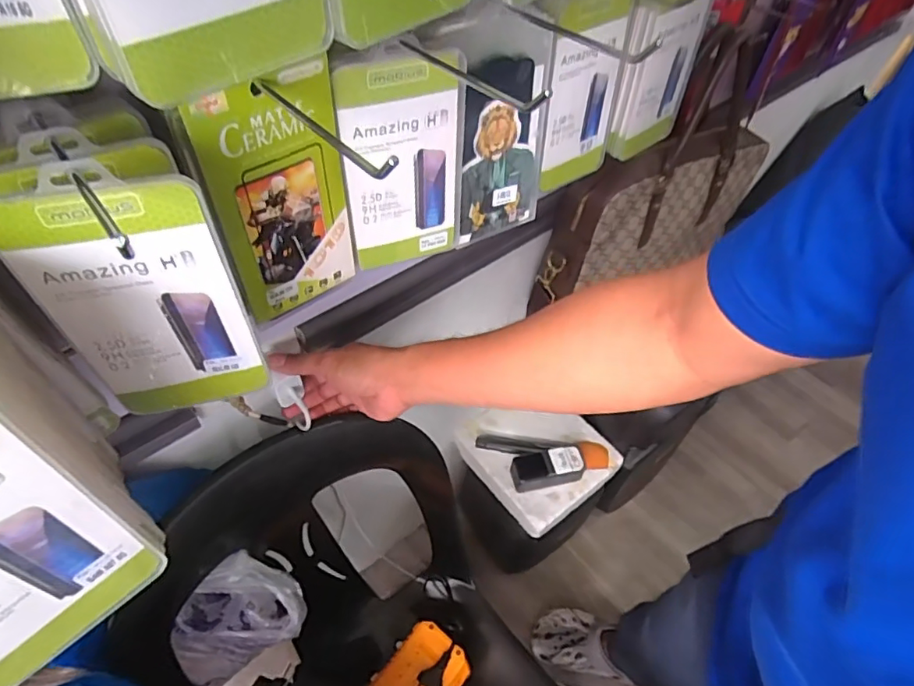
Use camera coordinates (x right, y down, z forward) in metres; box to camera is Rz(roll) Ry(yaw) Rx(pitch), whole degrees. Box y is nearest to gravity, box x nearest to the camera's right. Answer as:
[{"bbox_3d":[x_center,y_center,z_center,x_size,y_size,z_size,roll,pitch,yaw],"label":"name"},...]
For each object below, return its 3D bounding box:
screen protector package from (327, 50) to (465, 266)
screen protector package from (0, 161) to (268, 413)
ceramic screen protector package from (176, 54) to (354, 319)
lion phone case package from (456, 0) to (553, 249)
[{"bbox_3d":[-0.038,-0.129,0.404,0.090,0.166,0.010,-22,56,-20],"label":"screen protector package"},{"bbox_3d":[-0.164,-0.016,0.295,0.091,0.166,0.006,-13,54,-14],"label":"screen protector package"},{"bbox_3d":[-0.112,-0.091,0.362,0.090,0.163,0.007,-34,61,-27],"label":"ceramic screen protector package"},{"bbox_3d":[0.037,-0.169,0.448,0.088,0.181,0.019,-25,46,-26],"label":"lion phone case package"}]

